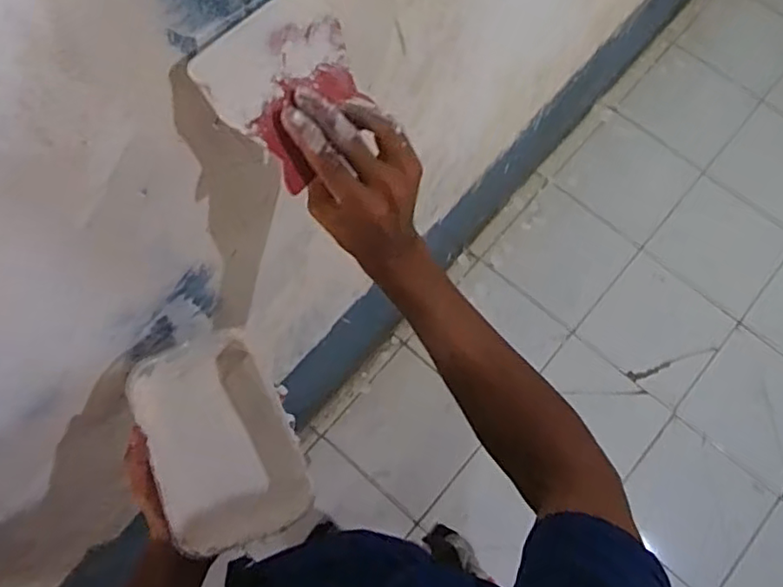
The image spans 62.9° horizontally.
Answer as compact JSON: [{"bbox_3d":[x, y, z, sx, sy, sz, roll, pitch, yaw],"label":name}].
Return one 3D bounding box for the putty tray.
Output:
[{"bbox_3d":[-0.146,0.126,0.558,0.114,0.038,0.180,-26,74,-7],"label":"putty tray"}]

